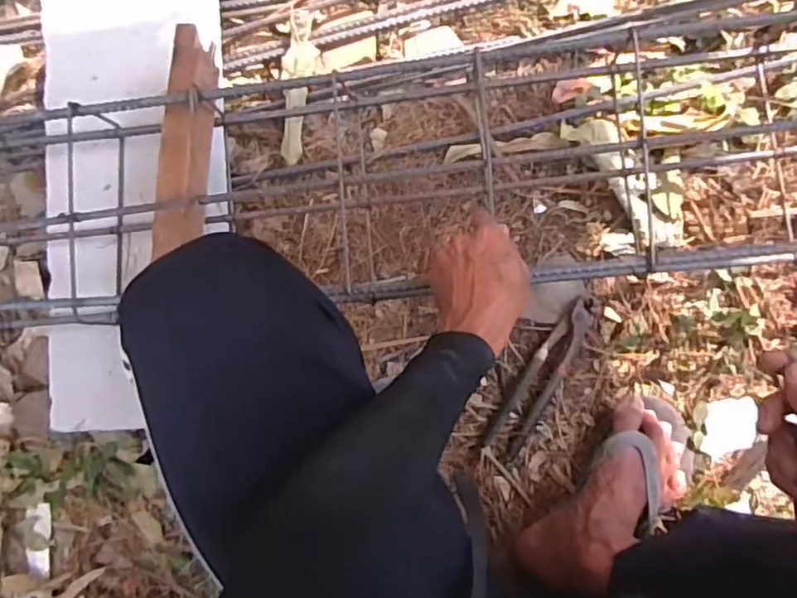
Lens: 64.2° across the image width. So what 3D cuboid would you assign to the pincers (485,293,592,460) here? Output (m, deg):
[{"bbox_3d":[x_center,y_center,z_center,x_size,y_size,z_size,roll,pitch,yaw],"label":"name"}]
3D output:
[{"bbox_3d":[0.173,0.092,0.764,0.043,0.017,0.210,31,90,8],"label":"pincers"}]

